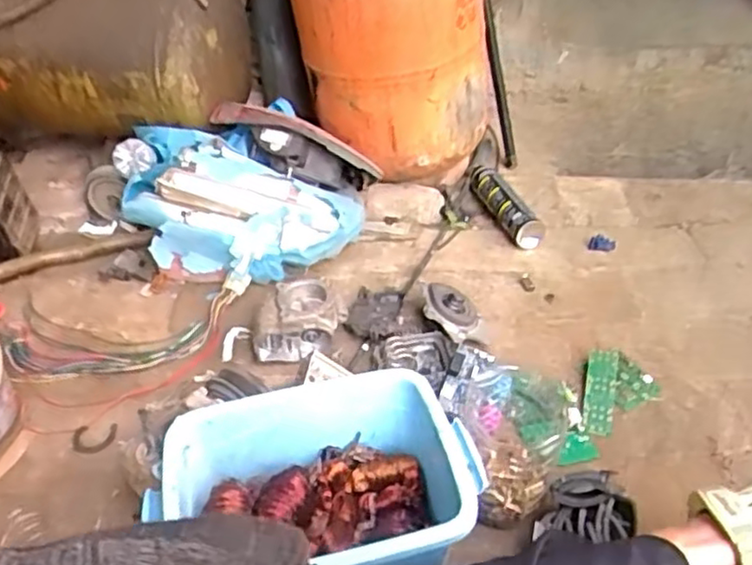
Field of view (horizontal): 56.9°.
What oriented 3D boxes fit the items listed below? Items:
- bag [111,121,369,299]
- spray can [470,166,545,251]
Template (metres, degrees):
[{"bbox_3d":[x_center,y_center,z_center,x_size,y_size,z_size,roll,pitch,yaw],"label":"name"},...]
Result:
[{"bbox_3d":[-0.224,-0.120,1.083,0.387,0.152,0.226,7,40,11],"label":"bag"},{"bbox_3d":[0.213,-0.132,1.176,0.053,0.058,0.221,-17,42,-17],"label":"spray can"}]

